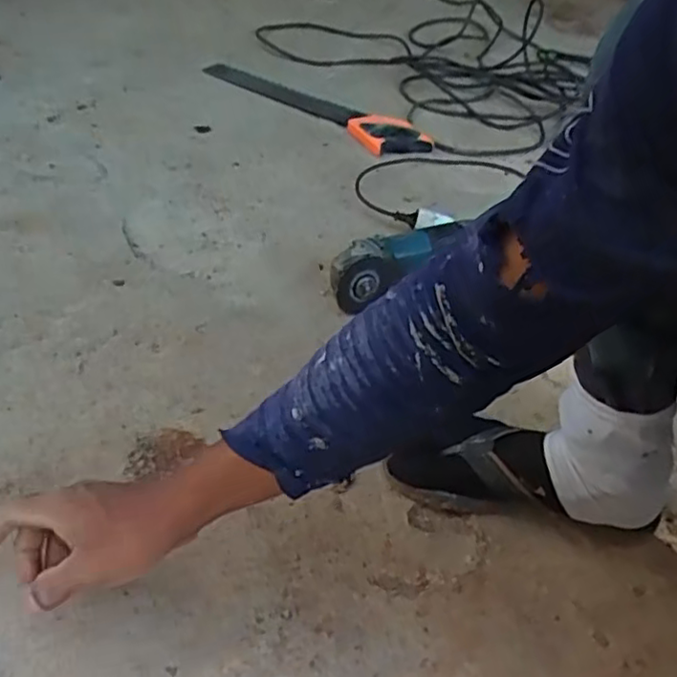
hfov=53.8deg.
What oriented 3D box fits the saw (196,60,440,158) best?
[{"bbox_3d":[-0.059,-0.464,1.301,0.538,0.026,0.142,30,48,25],"label":"saw"}]

